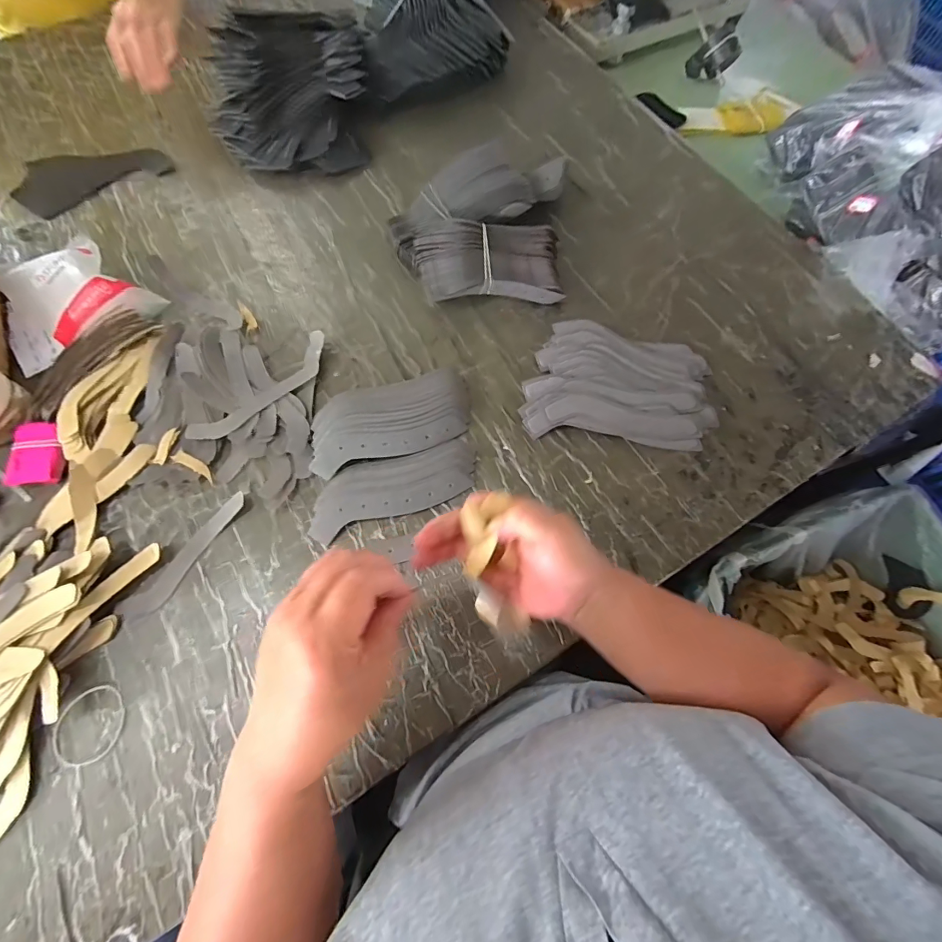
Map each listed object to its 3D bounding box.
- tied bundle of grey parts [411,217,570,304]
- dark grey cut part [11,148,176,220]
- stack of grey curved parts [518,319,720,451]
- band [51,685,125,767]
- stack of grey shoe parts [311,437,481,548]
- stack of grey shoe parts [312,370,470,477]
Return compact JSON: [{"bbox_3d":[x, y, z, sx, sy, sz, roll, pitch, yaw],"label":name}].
[{"bbox_3d":[0.021,-0.250,0.513,0.177,0.056,0.095,-4,71,-3],"label":"tied bundle of grey parts"},{"bbox_3d":[-0.537,-0.423,0.607,0.196,0.007,0.099,-33,78,-13],"label":"dark grey cut part"},{"bbox_3d":[0.165,-0.101,0.482,0.201,0.024,0.143,6,70,1],"label":"stack of grey curved parts"},{"bbox_3d":[-0.330,0.219,0.368,0.055,0.007,0.059,-14,72,-13],"label":"band"},{"bbox_3d":[-0.081,0.013,0.446,0.175,0.013,0.070,-19,72,-8],"label":"stack of grey shoe parts"},{"bbox_3d":[-0.088,-0.059,0.467,0.176,0.020,0.086,-17,72,-7],"label":"stack of grey shoe parts"}]

